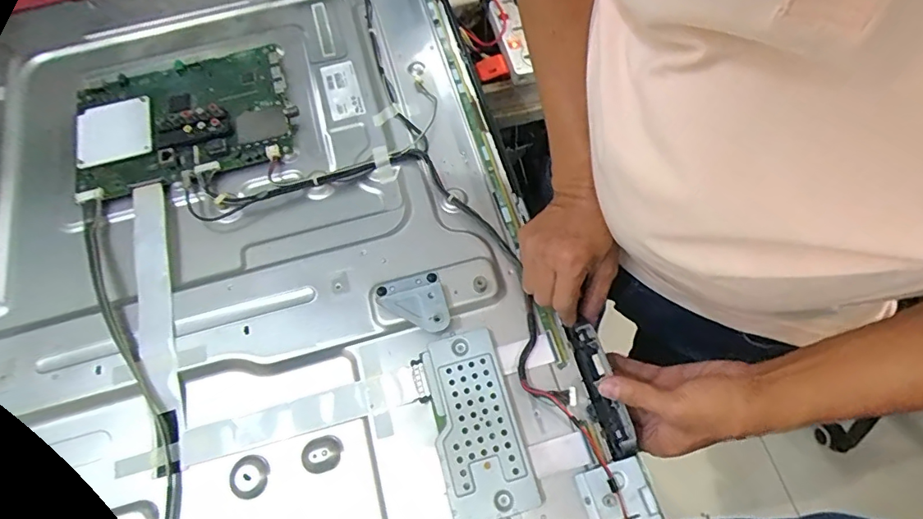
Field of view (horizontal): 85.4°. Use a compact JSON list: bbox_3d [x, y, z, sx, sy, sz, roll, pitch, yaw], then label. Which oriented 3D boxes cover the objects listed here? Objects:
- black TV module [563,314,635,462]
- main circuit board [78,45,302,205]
[{"bbox_3d":[0.116,0.107,0.420,0.022,0.025,0.112,-15,65,-5],"label":"black TV module"},{"bbox_3d":[-0.291,-0.149,0.532,0.213,0.030,0.154,-15,67,-5],"label":"main circuit board"}]

